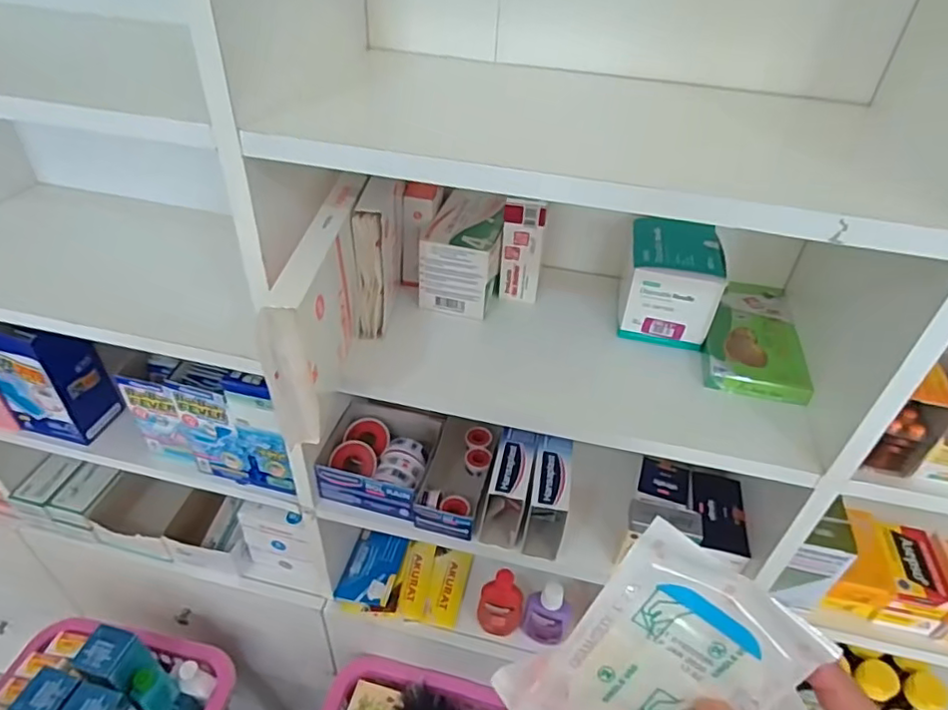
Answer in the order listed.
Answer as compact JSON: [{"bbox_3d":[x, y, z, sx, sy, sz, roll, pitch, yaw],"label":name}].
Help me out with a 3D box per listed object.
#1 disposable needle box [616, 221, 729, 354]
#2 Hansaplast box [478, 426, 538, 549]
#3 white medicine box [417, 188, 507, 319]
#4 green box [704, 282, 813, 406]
[{"bbox_3d":[0.198,-0.074,0.604,0.089,0.090,0.097,11,40,9],"label":"disposable needle box"},{"bbox_3d":[0.040,0.150,0.663,0.043,0.093,0.095,11,40,9],"label":"Hansaplast box"},{"bbox_3d":[-0.007,-0.110,0.630,0.072,0.089,0.110,12,40,10],"label":"white medicine box"},{"bbox_3d":[0.281,-0.023,0.601,0.092,0.023,0.176,11,40,8],"label":"green box"}]

